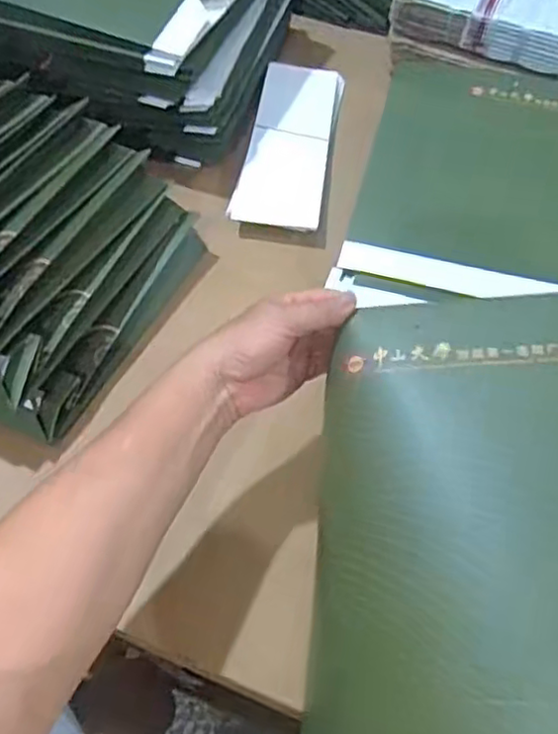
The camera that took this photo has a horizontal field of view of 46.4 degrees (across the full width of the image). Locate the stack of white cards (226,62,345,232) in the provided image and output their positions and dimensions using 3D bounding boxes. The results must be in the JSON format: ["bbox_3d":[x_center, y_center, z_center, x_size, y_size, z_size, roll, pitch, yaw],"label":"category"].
[{"bbox_3d":[0.014,-0.262,0.752,0.095,0.017,0.272,10,56,3],"label":"stack of white cards"}]

